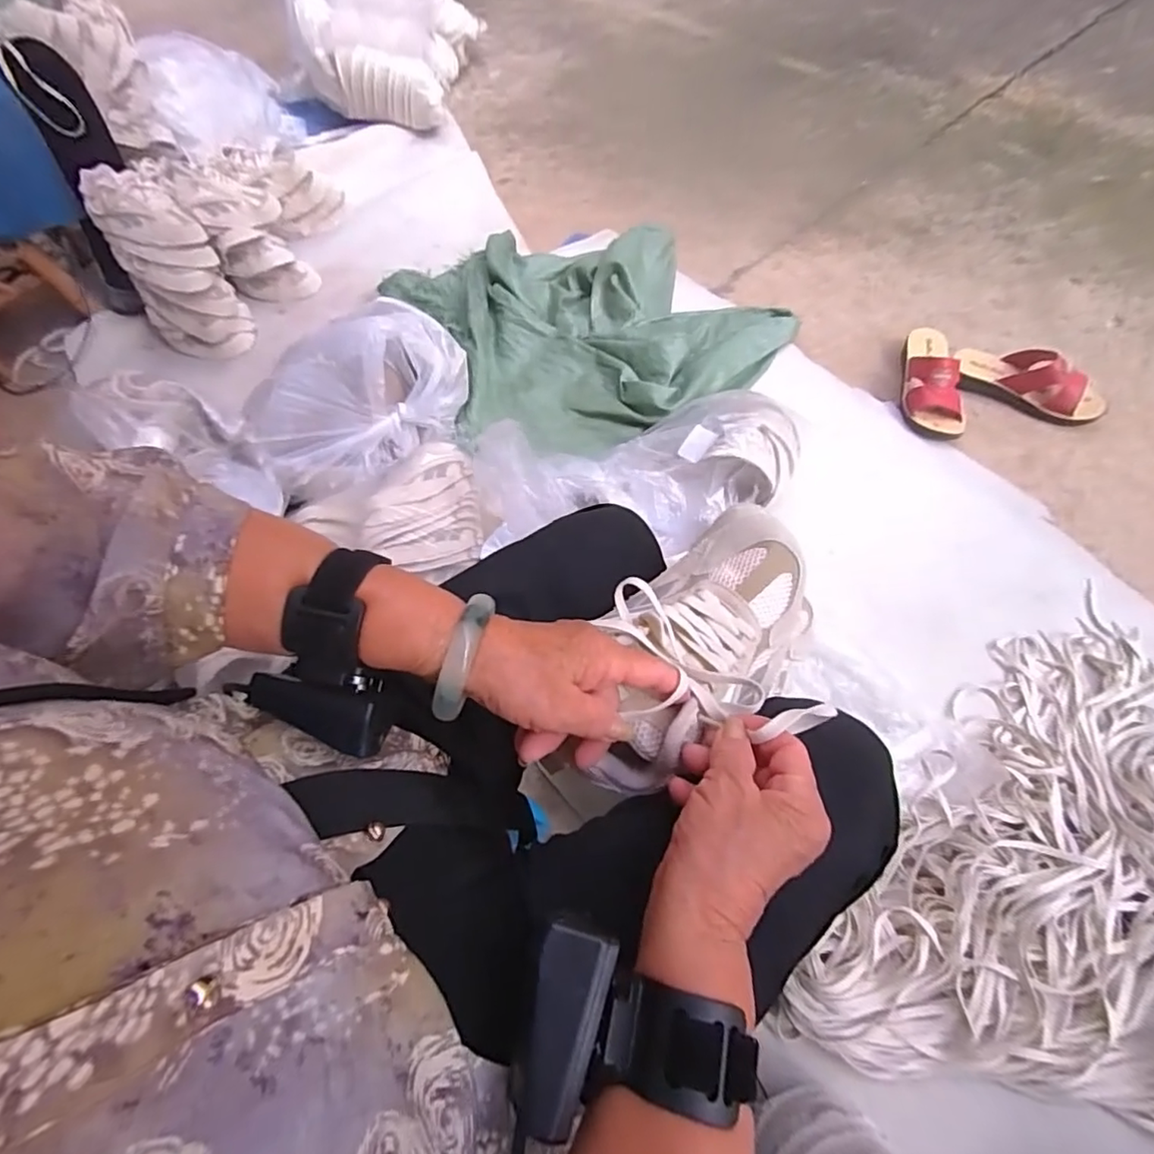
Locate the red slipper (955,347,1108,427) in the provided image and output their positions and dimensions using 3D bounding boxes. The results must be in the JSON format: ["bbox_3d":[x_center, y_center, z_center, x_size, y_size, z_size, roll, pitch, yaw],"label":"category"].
[{"bbox_3d":[0.746,-0.324,0.946,0.228,0.074,0.098,23,71,19],"label":"red slipper"}]

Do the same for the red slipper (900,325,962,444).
[{"bbox_3d":[0.595,-0.342,0.968,0.085,0.074,0.233,3,66,11],"label":"red slipper"}]

